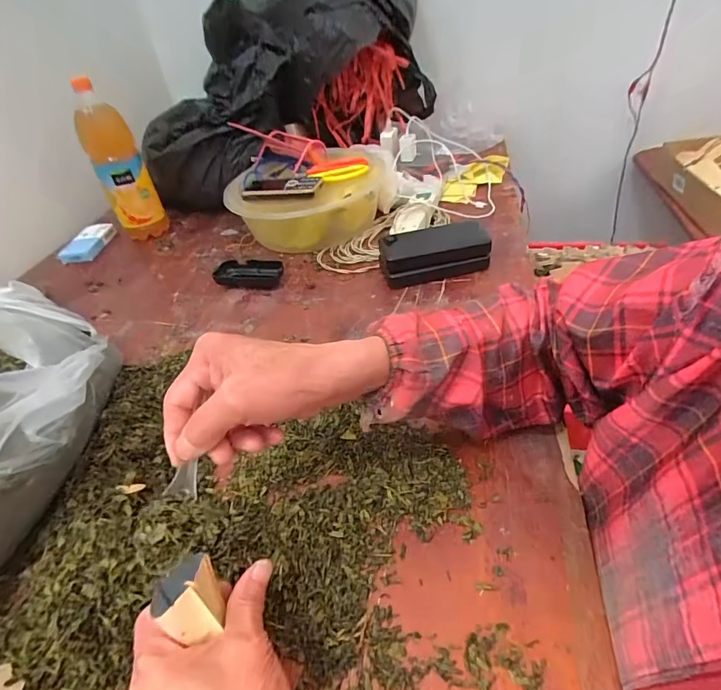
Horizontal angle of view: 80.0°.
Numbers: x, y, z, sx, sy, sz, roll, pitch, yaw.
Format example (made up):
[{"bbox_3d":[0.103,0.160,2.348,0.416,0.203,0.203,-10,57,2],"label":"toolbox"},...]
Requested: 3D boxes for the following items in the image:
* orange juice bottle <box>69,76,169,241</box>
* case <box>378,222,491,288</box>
[{"bbox_3d":[-0.452,-0.331,0.811,0.087,0.261,0.102,-26,45,-19],"label":"orange juice bottle"},{"bbox_3d":[0.112,-0.140,0.654,0.167,0.053,0.090,-14,42,-6],"label":"case"}]

